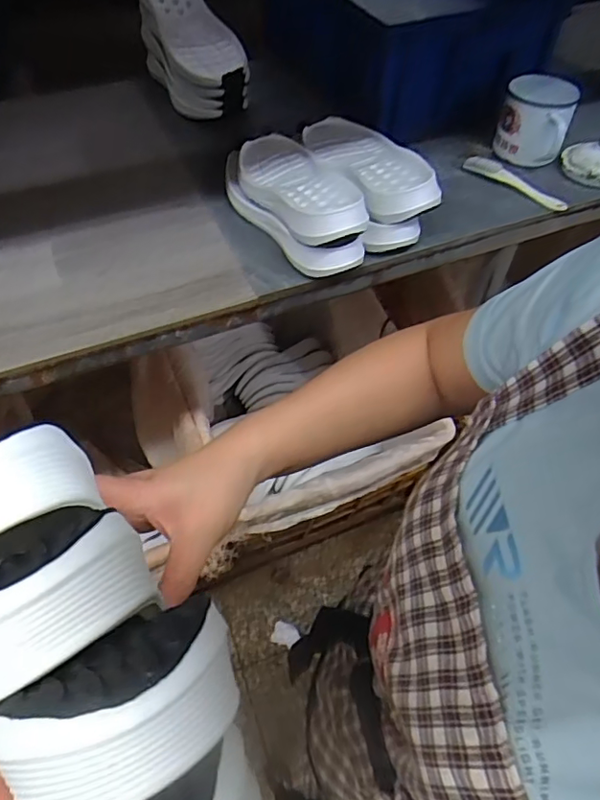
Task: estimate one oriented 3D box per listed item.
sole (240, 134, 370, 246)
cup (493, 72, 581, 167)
[{"bbox_3d":[-0.004,-0.285,0.720,0.110,0.058,0.281,-20,56,-16],"label":"sole"},{"bbox_3d":[0.344,-0.411,0.830,0.096,0.094,0.082,17,55,11],"label":"cup"}]

